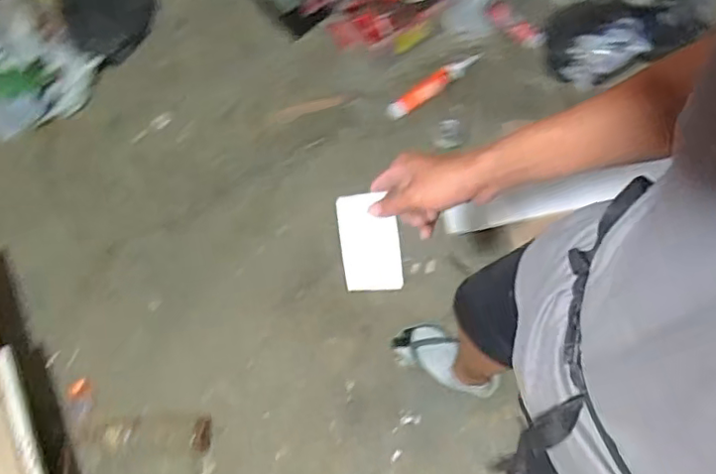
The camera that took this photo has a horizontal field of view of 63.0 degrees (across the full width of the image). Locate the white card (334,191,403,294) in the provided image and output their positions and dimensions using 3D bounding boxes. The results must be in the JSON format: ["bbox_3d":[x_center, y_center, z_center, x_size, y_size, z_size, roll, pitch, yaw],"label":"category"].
[{"bbox_3d":[0.013,0.006,0.636,0.064,0.007,0.107,-5,103,12],"label":"white card"}]

